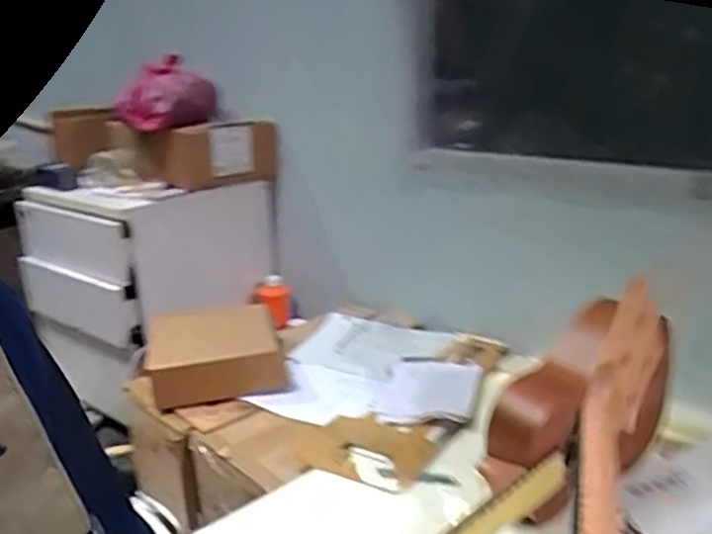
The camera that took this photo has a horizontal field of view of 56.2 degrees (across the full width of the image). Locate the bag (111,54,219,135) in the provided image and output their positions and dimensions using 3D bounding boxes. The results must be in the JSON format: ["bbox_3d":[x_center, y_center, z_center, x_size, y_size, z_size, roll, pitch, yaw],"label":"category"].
[{"bbox_3d":[-0.420,-0.382,1.464,0.207,0.135,0.208,-9,19,-13],"label":"bag"}]

